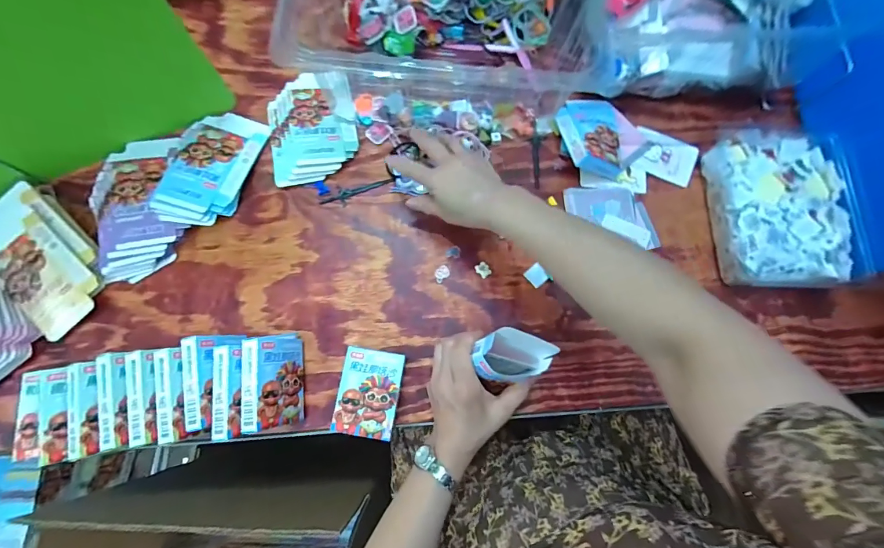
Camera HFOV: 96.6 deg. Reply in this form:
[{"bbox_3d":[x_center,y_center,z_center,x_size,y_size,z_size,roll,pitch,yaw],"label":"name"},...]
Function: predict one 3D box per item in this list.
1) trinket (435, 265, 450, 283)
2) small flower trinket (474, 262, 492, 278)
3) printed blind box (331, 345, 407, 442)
[{"bbox_3d":[-0.001,-0.001,0.491,0.022,0.004,0.017,-42,81,-11],"label":"trinket"},{"bbox_3d":[0.052,-0.005,0.492,0.016,0.005,0.020,-39,80,-11],"label":"small flower trinket"},{"bbox_3d":[-0.081,0.132,0.443,0.064,0.029,0.091,9,76,0],"label":"printed blind box"}]

